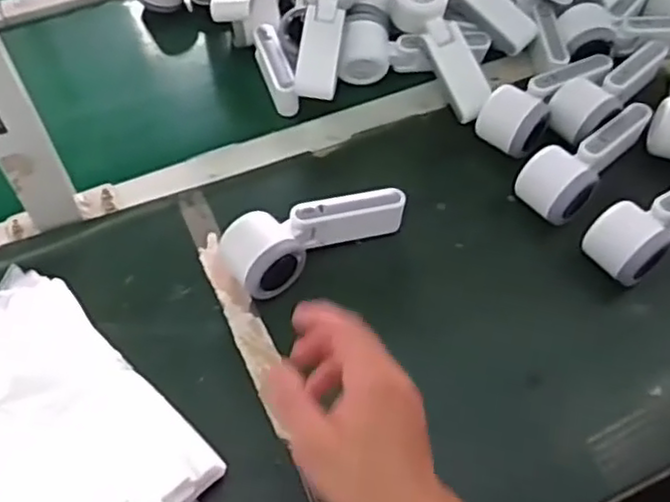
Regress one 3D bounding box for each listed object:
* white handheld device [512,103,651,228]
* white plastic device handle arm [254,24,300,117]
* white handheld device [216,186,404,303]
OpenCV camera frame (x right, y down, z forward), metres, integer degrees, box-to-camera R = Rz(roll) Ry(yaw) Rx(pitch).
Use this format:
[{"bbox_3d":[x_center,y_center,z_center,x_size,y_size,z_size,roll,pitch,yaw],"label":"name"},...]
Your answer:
[{"bbox_3d":[0.241,-0.096,0.648,0.060,0.050,0.170,39,63,23],"label":"white handheld device"},{"bbox_3d":[-0.064,-0.194,0.723,0.024,0.038,0.101,-18,58,-13],"label":"white plastic device handle arm"},{"bbox_3d":[-0.019,-0.017,0.598,0.160,0.054,0.058,-29,61,-19],"label":"white handheld device"}]

